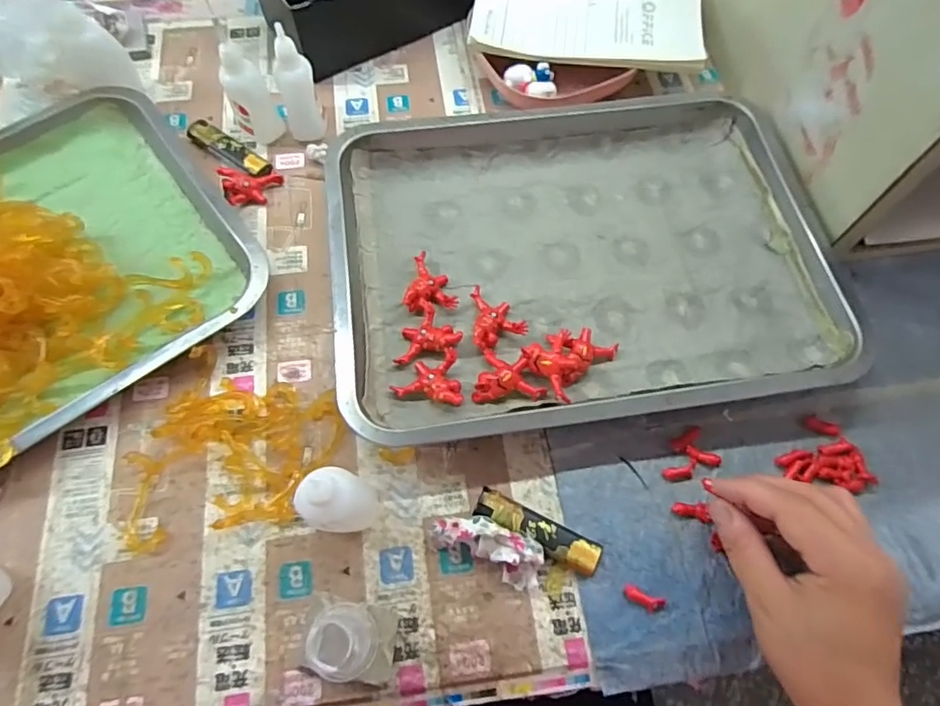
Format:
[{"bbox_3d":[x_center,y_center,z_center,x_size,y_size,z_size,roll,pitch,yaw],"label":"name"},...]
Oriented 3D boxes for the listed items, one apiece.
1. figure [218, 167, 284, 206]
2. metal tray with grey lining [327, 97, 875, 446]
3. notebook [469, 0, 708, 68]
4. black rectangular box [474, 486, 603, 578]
[{"bbox_3d":[-0.171,-0.128,0.437,0.047,0.007,0.033,1,72,-17],"label":"figure"},{"bbox_3d":[0.077,-0.073,0.399,0.336,0.042,0.248,-9,68,-2],"label":"metal tray with grey lining"},{"bbox_3d":[0.105,-0.302,0.488,0.196,0.014,0.125,5,68,3],"label":"notebook"},{"bbox_3d":[0.040,0.108,0.340,0.078,0.016,0.019,25,71,11],"label":"black rectangular box"}]

